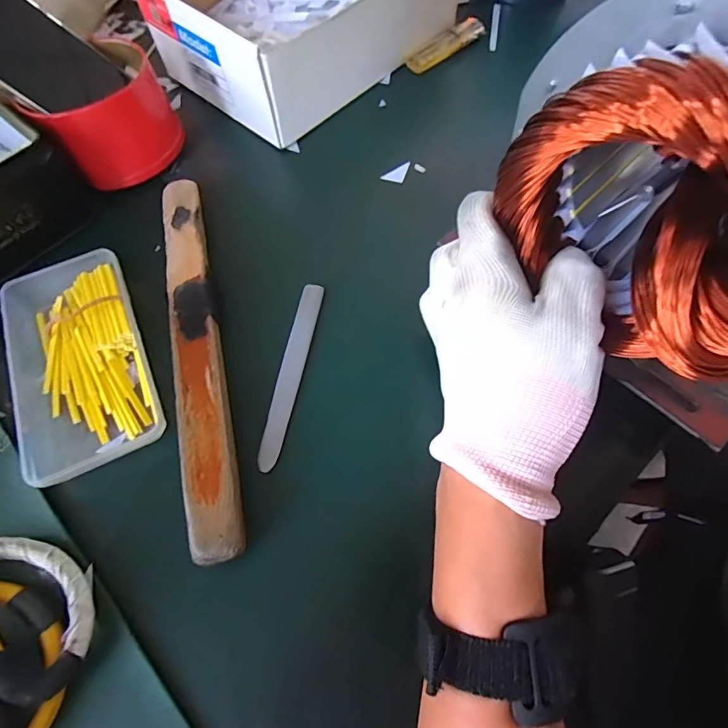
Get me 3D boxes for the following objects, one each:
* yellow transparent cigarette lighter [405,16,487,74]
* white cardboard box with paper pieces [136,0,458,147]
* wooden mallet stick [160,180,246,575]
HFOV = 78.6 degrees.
[{"bbox_3d":[0.080,-0.305,0.424,0.086,0.013,0.023,-36,69,-14],"label":"yellow transparent cigarette lighter"},{"bbox_3d":[-0.056,-0.334,0.408,0.196,0.073,0.245,41,73,18],"label":"white cardboard box with paper pieces"},{"bbox_3d":[-0.108,-0.016,0.292,0.030,0.020,0.271,-14,66,-5],"label":"wooden mallet stick"}]

